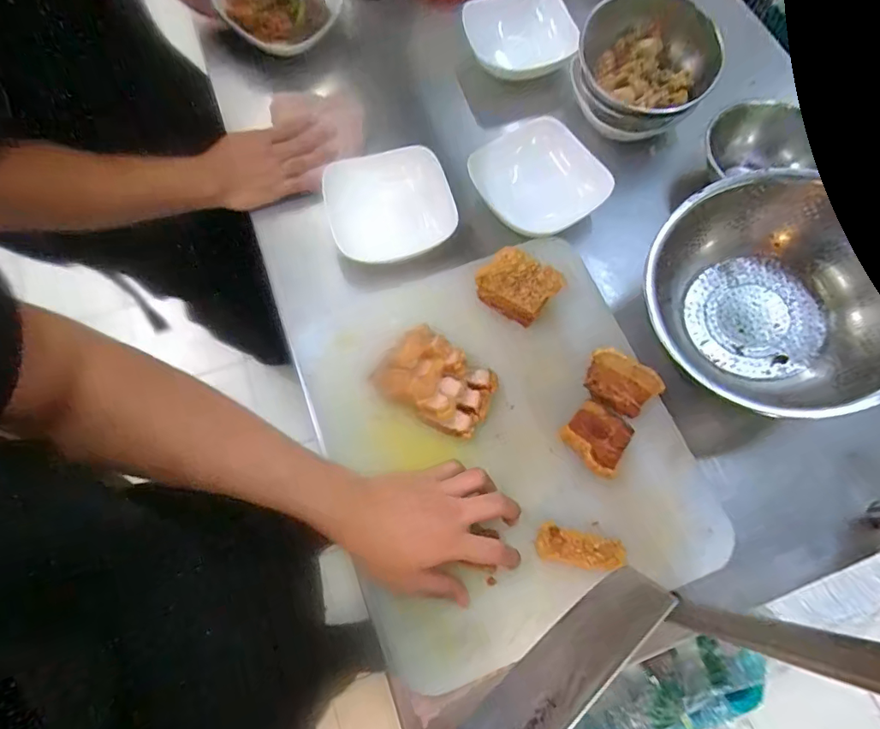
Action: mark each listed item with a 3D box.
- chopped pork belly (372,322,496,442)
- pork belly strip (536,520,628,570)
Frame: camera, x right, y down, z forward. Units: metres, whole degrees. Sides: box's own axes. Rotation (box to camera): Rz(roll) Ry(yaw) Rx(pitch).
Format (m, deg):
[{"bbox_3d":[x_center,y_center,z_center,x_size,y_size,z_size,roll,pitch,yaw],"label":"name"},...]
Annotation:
[{"bbox_3d":[-0.004,0.021,0.516,0.114,0.057,0.079,29,74,10],"label":"chopped pork belly"},{"bbox_3d":[0.132,0.172,0.468,0.080,0.012,0.032,9,71,4],"label":"pork belly strip"}]

